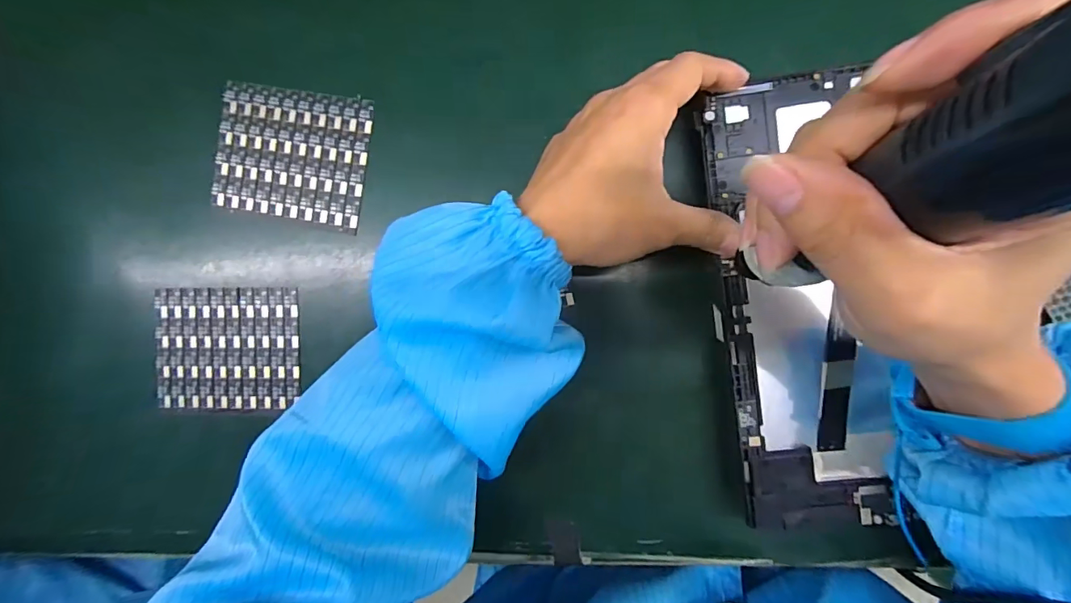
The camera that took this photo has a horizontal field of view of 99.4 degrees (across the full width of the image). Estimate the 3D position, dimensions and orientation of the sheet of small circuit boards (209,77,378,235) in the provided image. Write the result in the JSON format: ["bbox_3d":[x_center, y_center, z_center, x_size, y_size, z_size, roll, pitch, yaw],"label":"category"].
[{"bbox_3d":[-0.153,-0.092,0.286,0.093,0.005,0.081,12,92,8],"label":"sheet of small circuit boards"}]

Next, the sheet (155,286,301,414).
[{"bbox_3d":[-0.199,0.032,0.295,0.093,0.004,0.081,-1,93,4],"label":"sheet"}]

